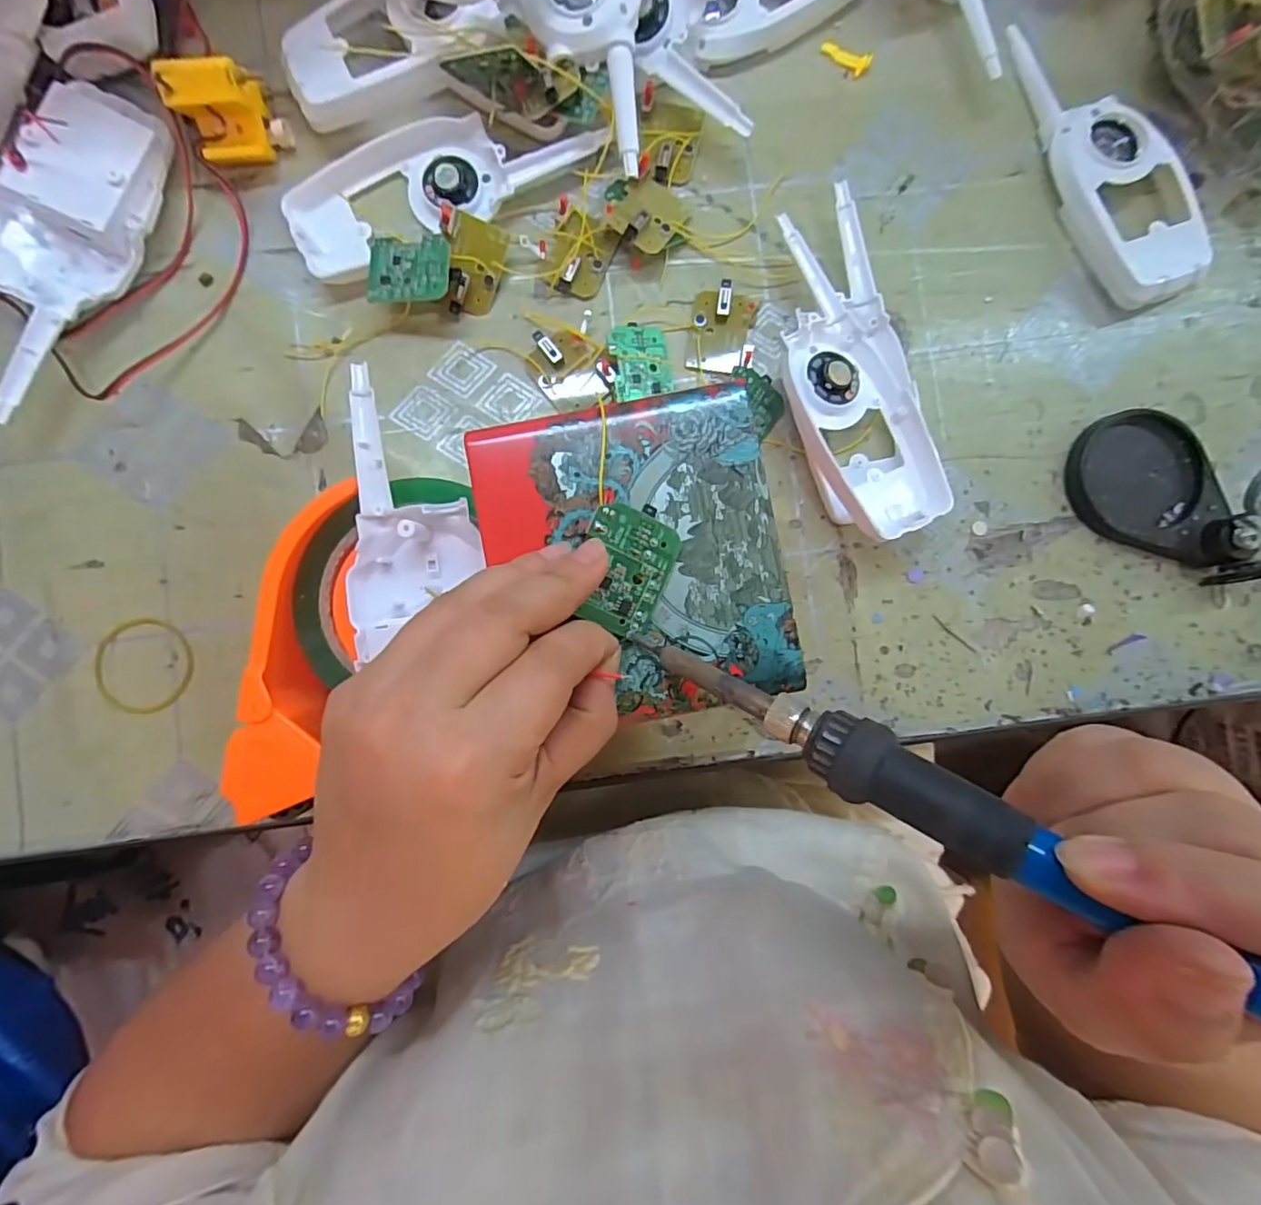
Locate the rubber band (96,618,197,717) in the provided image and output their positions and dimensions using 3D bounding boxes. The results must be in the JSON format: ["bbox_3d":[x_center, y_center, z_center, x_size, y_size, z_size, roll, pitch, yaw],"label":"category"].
[{"bbox_3d":[-0.249,0.033,0.299,0.047,0.006,0.048,2,88,-1],"label":"rubber band"}]

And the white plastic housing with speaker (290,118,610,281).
[{"bbox_3d":[-0.097,-0.220,0.303,0.161,0.014,0.055,-24,88,-2],"label":"white plastic housing with speaker"}]

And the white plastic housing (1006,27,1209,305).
[{"bbox_3d":[0.250,-0.235,0.308,0.055,0.019,0.160,-24,88,-2],"label":"white plastic housing"}]

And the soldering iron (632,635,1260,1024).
[{"bbox_3d":[0.083,0.054,0.146,0.207,0.015,0.019,27,87,31],"label":"soldering iron"}]

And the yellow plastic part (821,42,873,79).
[{"bbox_3d":[0.117,-0.296,0.316,0.027,0.004,0.009,29,88,0],"label":"yellow plastic part"}]

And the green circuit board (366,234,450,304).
[{"bbox_3d":[-0.110,-0.166,0.290,0.041,0.004,0.031,1,89,6],"label":"green circuit board"}]

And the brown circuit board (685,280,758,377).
[{"bbox_3d":[0.049,-0.144,0.306,0.032,0.011,0.048,7,88,-1],"label":"brown circuit board"}]

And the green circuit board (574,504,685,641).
[{"bbox_3d":[0.000,-0.012,0.205,0.032,0.004,0.043,14,91,-19],"label":"green circuit board"}]

